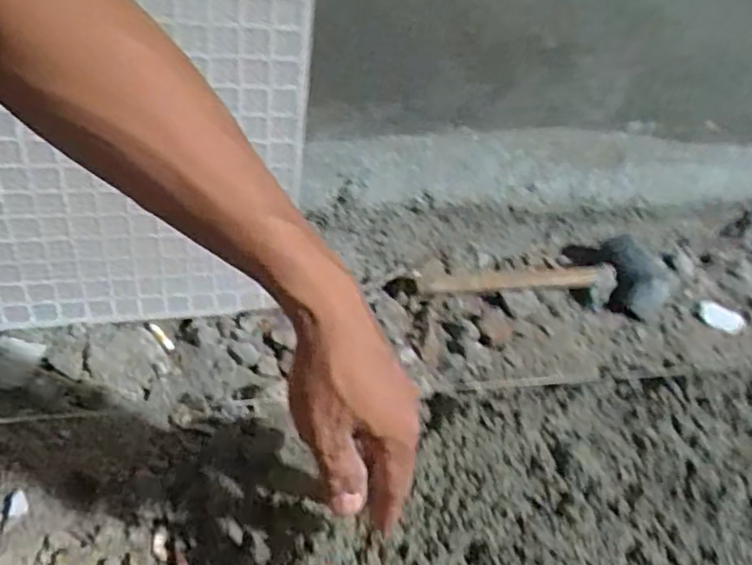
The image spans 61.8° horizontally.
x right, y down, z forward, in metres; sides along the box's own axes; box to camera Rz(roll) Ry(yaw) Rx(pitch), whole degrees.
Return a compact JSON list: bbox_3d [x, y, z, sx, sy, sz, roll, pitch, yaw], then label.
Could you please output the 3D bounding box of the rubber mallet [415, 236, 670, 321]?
[{"bbox_3d":[0.196,-0.012,0.744,0.302,0.061,0.075,3,43,-1],"label":"rubber mallet"}]

